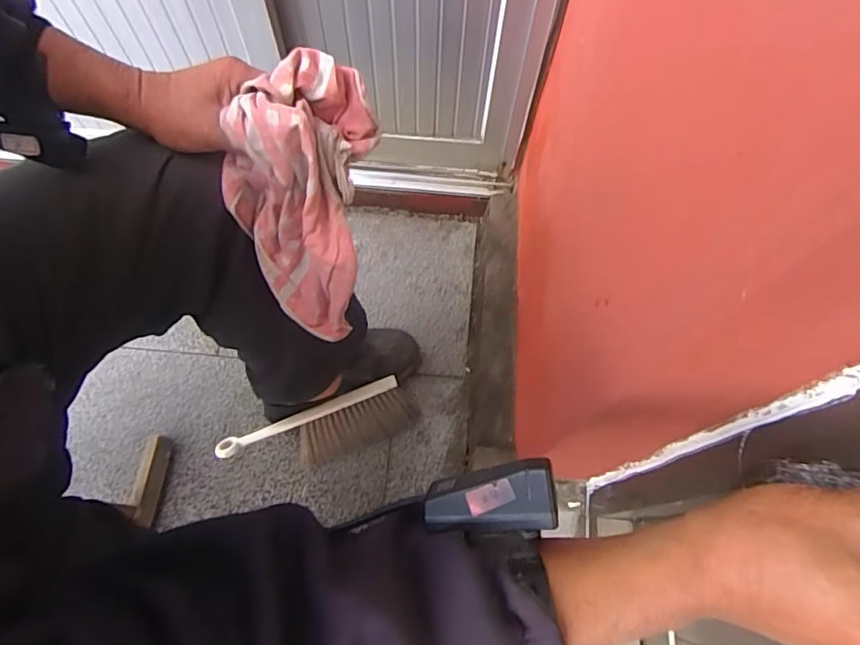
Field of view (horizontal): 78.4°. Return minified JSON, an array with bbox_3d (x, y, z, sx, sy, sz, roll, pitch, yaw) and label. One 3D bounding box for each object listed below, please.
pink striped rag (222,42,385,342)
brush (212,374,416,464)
[{"bbox_3d":[-0.112,-0.096,0.457,0.121,0.241,0.094,16,34,8],"label":"pink striped rag"},{"bbox_3d":[-0.155,0.166,0.794,0.267,0.100,0.027,-20,31,-2],"label":"brush"}]

